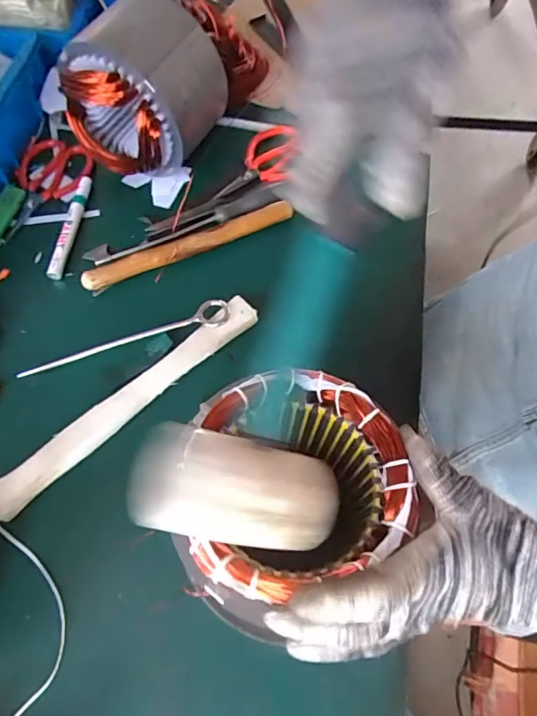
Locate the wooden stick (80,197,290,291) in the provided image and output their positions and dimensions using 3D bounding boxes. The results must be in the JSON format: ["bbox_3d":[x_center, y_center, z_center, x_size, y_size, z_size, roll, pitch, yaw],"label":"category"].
[{"bbox_3d":[-0.088,-0.131,0.533,0.245,0.020,0.025,-24,68,-11],"label":"wooden stick"}]

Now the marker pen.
[{"bbox_3d":[-0.234,-0.155,0.556,0.021,0.018,0.138,6,65,2],"label":"marker pen"}]

